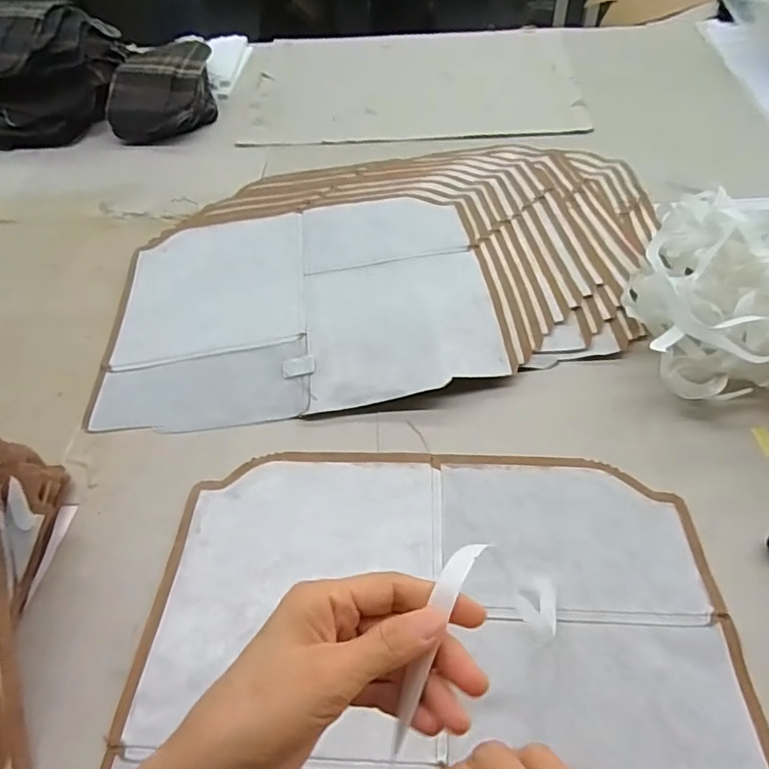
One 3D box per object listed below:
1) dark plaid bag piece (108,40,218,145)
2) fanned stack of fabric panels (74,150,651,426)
[{"bbox_3d":[-0.360,-0.480,0.910,0.159,0.088,0.198,-6,51,-1],"label":"dark plaid bag piece"},{"bbox_3d":[0.008,-0.157,0.647,0.621,0.036,0.419,-6,51,-2],"label":"fanned stack of fabric panels"}]

